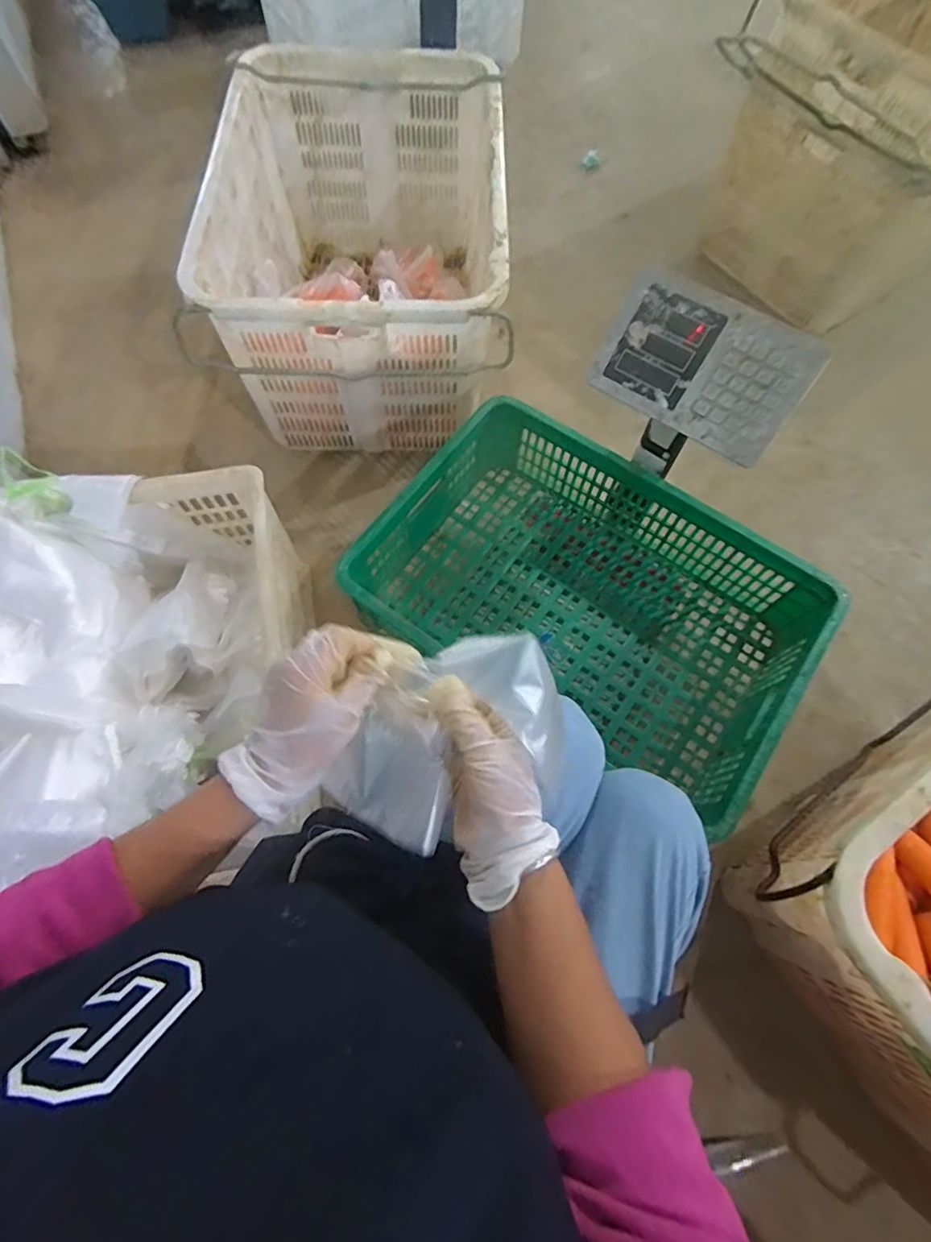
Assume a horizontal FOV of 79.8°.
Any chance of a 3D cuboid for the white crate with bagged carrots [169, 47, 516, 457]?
[{"bbox_3d":[-0.177,-0.680,1.081,0.475,0.370,0.670,-1,67,-1],"label":"white crate with bagged carrots"}]

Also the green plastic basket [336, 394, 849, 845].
[{"bbox_3d":[0.173,-0.028,0.834,0.594,0.153,0.410,33,71,13],"label":"green plastic basket"}]

